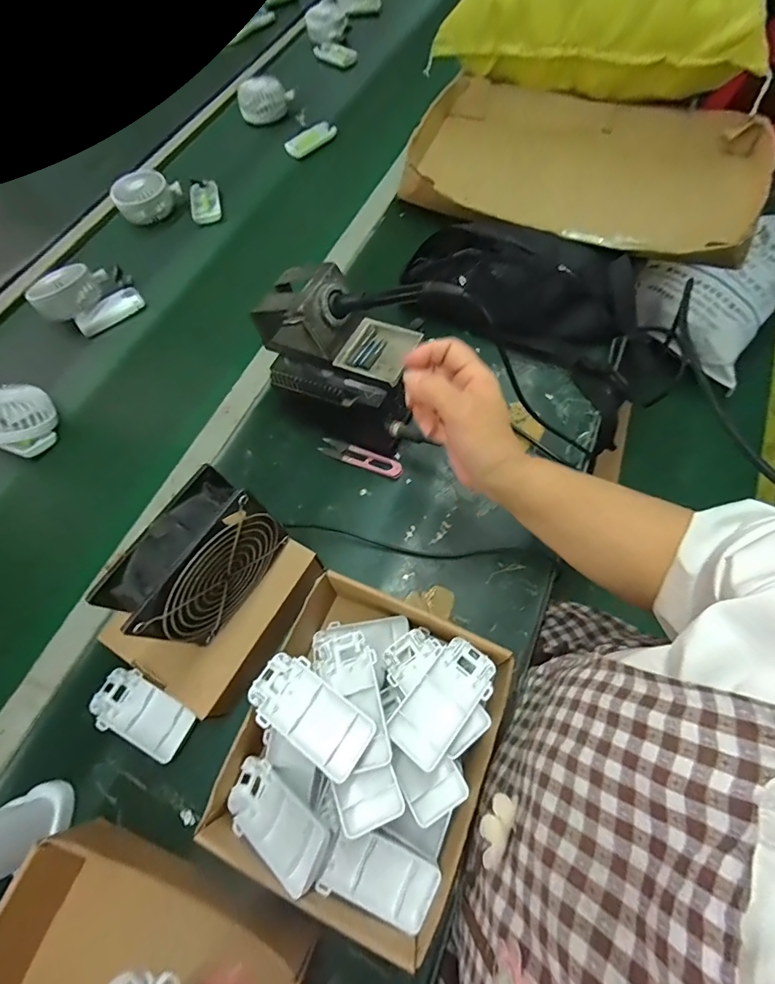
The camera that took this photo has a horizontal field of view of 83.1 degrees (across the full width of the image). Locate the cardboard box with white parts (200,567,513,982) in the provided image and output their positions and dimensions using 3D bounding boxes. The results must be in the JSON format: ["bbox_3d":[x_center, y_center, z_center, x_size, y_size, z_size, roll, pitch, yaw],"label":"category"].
[{"bbox_3d":[-0.019,0.194,0.354,0.178,0.092,0.211,19,68,11],"label":"cardboard box with white parts"}]

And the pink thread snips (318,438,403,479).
[{"bbox_3d":[-0.031,-0.039,0.511,0.102,0.009,0.023,20,68,12],"label":"pink thread snips"}]

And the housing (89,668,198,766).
[{"bbox_3d":[-0.227,0.204,0.404,0.095,0.013,0.047,21,68,12],"label":"housing"}]

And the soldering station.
[{"bbox_3d":[-0.051,-0.139,0.474,0.171,0.157,0.111,27,69,14],"label":"soldering station"}]

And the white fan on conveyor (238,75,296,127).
[{"bbox_3d":[-0.230,-0.746,0.832,0.107,0.045,0.068,-17,66,-5],"label":"white fan on conveyor"}]

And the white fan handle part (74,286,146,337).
[{"bbox_3d":[-0.403,-0.264,0.634,0.095,0.021,0.038,-40,69,-14],"label":"white fan handle part"}]

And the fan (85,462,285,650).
[{"bbox_3d":[-0.144,0.056,0.348,0.044,0.114,0.115,31,70,16],"label":"fan"}]

